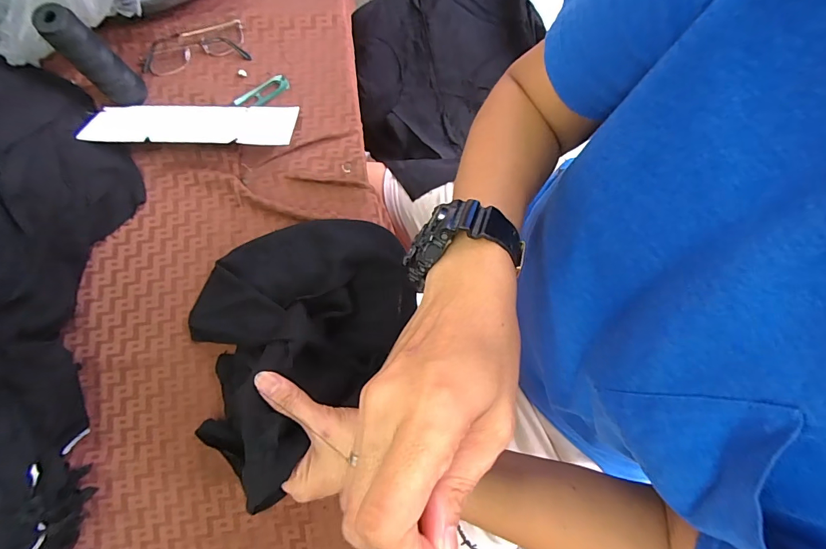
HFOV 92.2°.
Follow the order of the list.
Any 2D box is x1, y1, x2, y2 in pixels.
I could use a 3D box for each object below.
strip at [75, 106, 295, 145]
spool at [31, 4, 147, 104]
[{"bbox_3d":[-0.252,-0.174,0.458,0.226,0.006,0.069,0,54,-1],"label":"strip"},{"bbox_3d":[-0.338,-0.229,0.425,0.031,0.110,0.033,0,80,1],"label":"spool"}]

